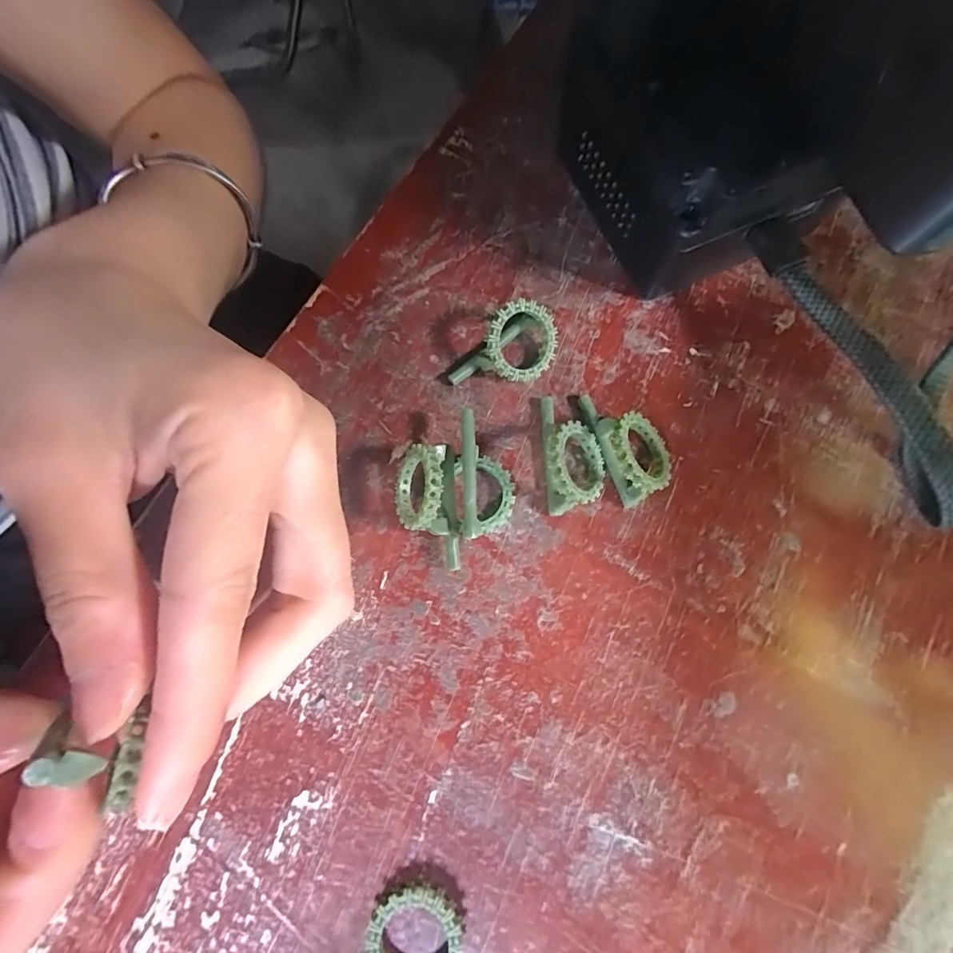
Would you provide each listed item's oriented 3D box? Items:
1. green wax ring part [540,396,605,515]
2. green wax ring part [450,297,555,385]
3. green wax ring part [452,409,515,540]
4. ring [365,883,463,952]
[{"bbox_3d":[0.032,-0.008,0.149,0.020,0.021,0.039,2,77,2],"label":"green wax ring part"},{"bbox_3d":[0.012,-0.042,0.158,0.021,0.019,0.037,44,82,10],"label":"green wax ring part"},{"bbox_3d":[0.002,0.000,0.151,0.018,0.016,0.038,-7,77,0],"label":"green wax ring part"},{"bbox_3d":[-0.017,0.127,0.128,0.026,0.006,0.026,0,77,1],"label":"ring"}]

